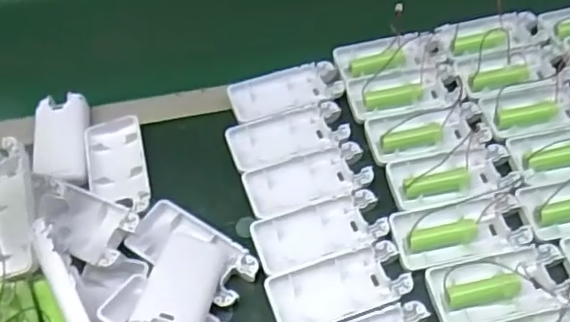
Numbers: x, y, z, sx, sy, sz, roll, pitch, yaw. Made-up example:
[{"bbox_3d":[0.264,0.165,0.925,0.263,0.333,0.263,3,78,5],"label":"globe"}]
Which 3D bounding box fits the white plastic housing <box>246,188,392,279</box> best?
[{"bbox_3d":[0.026,0.054,0.446,0.094,0.016,0.045,-16,55,-8],"label":"white plastic housing"}]

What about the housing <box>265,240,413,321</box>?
[{"bbox_3d":[0.036,0.087,0.419,0.094,0.013,0.044,-18,55,-9],"label":"housing"}]

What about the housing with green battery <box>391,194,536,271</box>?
[{"bbox_3d":[0.125,0.051,0.444,0.094,0.018,0.044,-10,54,-4],"label":"housing with green battery"}]

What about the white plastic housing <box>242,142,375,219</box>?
[{"bbox_3d":[0.018,0.018,0.473,0.093,0.020,0.045,-17,55,-9],"label":"white plastic housing"}]

